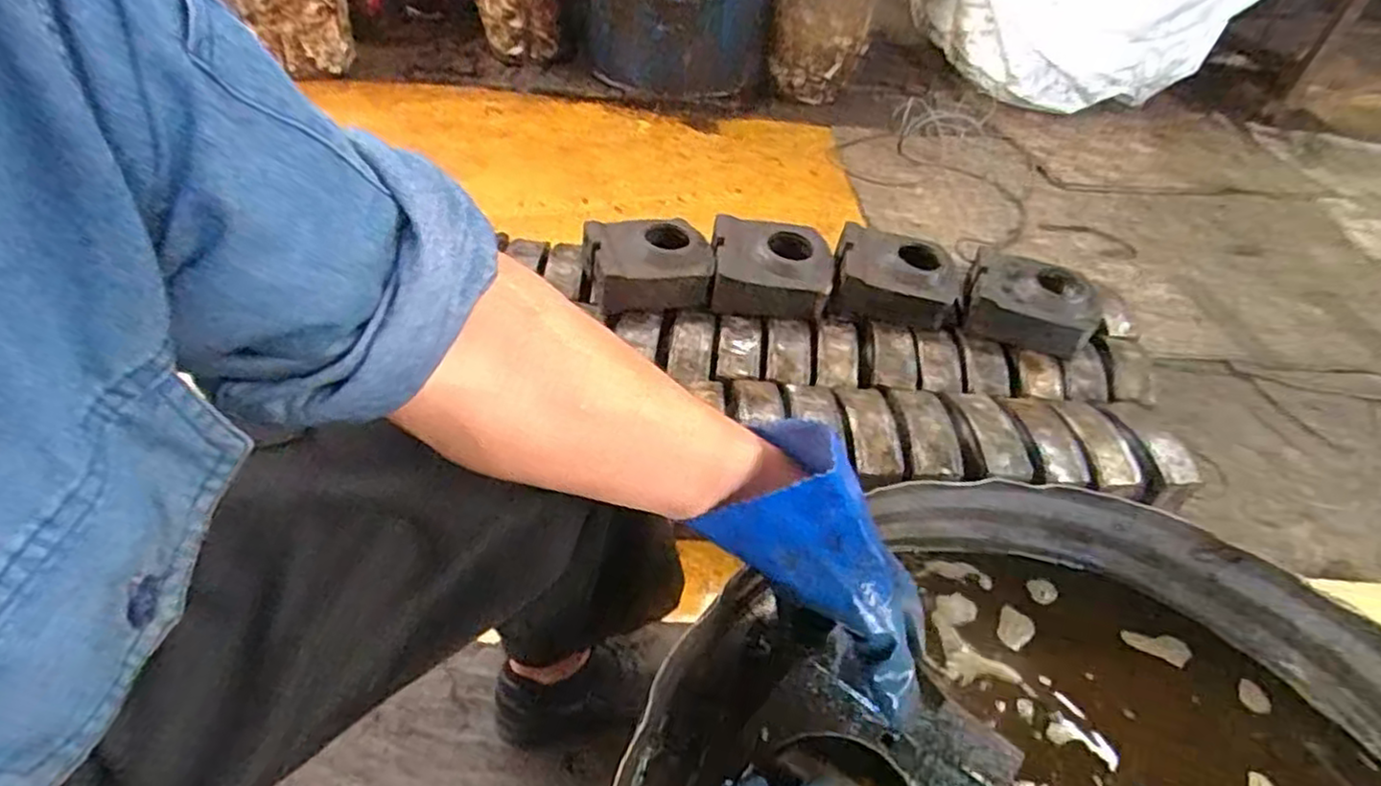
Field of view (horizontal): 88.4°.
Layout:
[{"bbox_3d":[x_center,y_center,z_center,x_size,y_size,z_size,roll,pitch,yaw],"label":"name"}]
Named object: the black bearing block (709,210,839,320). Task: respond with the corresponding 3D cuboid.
[{"bbox_3d":[0.125,-0.199,1.131,0.189,0.083,0.151,9,43,3],"label":"black bearing block"}]

